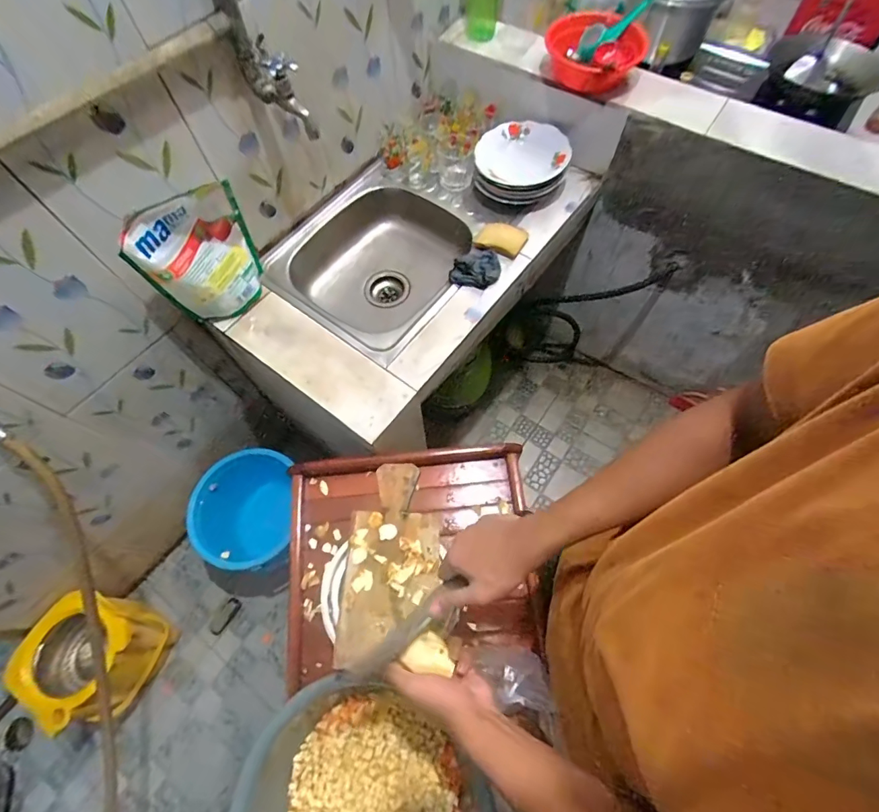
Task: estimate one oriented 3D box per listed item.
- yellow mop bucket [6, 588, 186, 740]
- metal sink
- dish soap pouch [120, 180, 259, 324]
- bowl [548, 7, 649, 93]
[{"bbox_3d":[-0.857,0.633,1.133,0.218,0.279,0.252,25,68,12],"label":"yellow mop bucket"},{"bbox_3d":[-0.134,-0.301,1.026,0.373,0.179,0.417,31,70,14],"label":"metal sink"},{"bbox_3d":[-0.426,-0.270,0.792,0.196,0.223,0.084,-38,70,-15],"label":"dish soap pouch"},{"bbox_3d":[0.329,-0.767,0.944,0.199,0.092,0.228,14,66,7],"label":"bowl"}]

